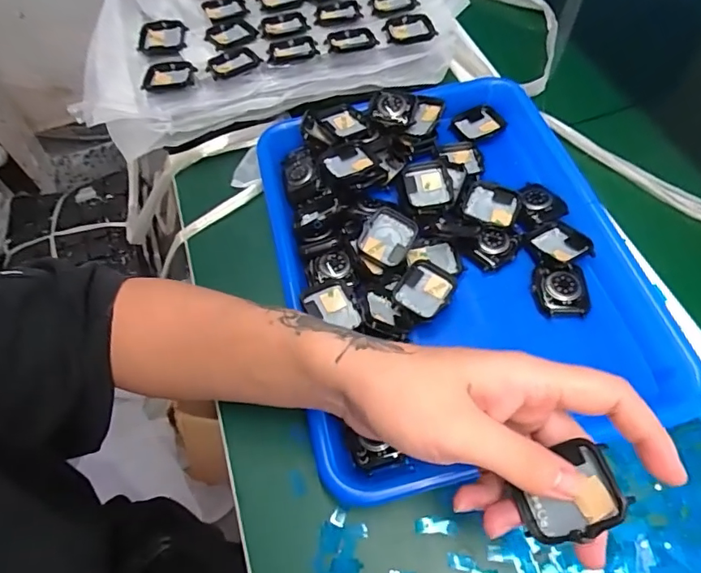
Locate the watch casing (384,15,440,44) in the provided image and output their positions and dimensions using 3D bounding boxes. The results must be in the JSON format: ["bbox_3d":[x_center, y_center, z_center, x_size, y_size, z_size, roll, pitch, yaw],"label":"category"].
[{"bbox_3d":[0.058,-0.252,0.491,0.048,0.008,0.032,-11,58,-1],"label":"watch casing"}]

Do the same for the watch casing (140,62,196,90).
[{"bbox_3d":[-0.169,-0.197,0.475,0.048,0.012,0.037,-1,59,5],"label":"watch casing"}]

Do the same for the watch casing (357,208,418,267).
[{"bbox_3d":[0.028,-0.038,0.386,0.037,0.010,0.041,24,64,18],"label":"watch casing"}]

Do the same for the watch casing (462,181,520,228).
[{"bbox_3d":[0.115,-0.065,0.412,0.042,0.014,0.038,15,61,14],"label":"watch casing"}]

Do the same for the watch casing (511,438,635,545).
[{"bbox_3d":[0.098,0.095,0.227,0.047,0.006,0.036,-30,53,22],"label":"watch casing"}]

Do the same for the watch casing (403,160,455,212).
[{"bbox_3d":[0.064,-0.083,0.415,0.036,0.008,0.046,-8,58,0],"label":"watch casing"}]

